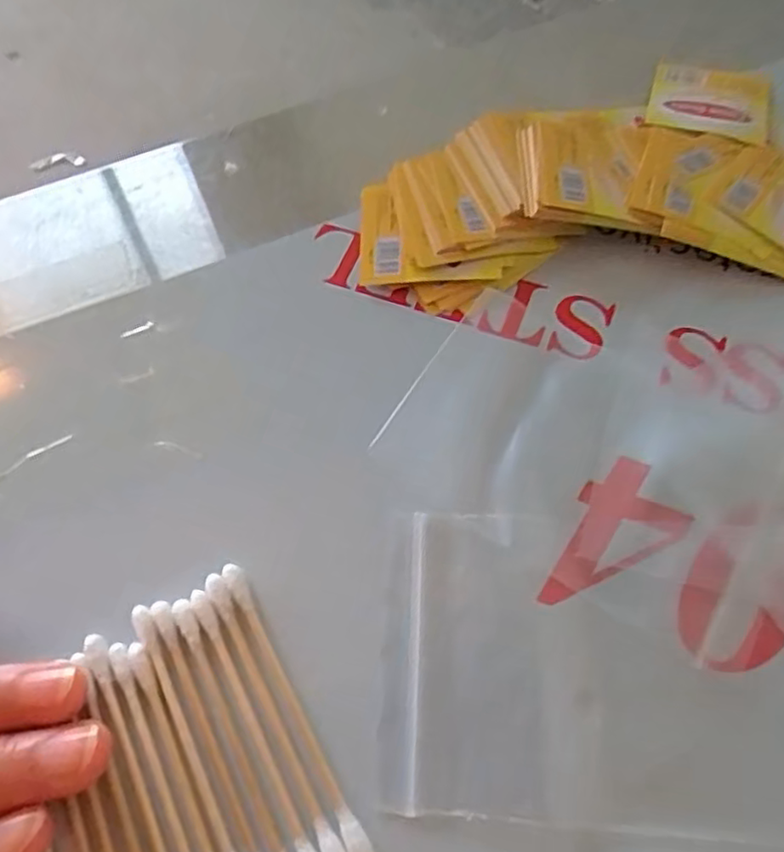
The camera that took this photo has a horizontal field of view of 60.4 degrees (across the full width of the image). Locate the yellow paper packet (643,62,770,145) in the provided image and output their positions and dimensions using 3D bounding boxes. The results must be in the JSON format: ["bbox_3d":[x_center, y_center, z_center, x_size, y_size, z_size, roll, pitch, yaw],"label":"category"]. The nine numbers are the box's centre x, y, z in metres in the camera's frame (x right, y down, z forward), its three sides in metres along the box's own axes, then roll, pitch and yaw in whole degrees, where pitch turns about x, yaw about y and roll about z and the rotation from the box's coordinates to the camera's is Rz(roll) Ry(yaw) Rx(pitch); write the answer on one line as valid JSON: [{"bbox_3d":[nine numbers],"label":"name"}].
[{"bbox_3d":[0.111,-0.113,0.235,0.039,0.006,0.041,15,55,14],"label":"yellow paper packet"}]

